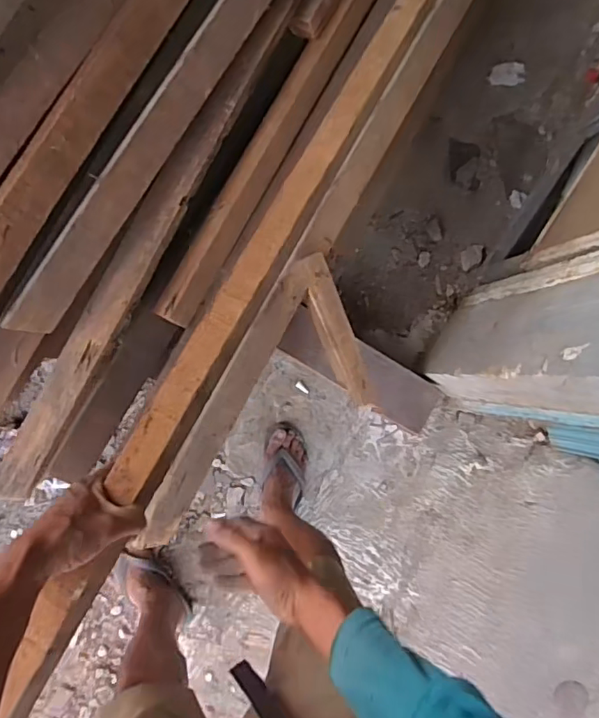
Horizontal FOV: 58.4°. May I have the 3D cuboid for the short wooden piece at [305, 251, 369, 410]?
[{"bbox_3d":[0.068,-0.048,0.953,0.052,0.025,0.275,-23,107,-9],"label":"short wooden piece"}]

